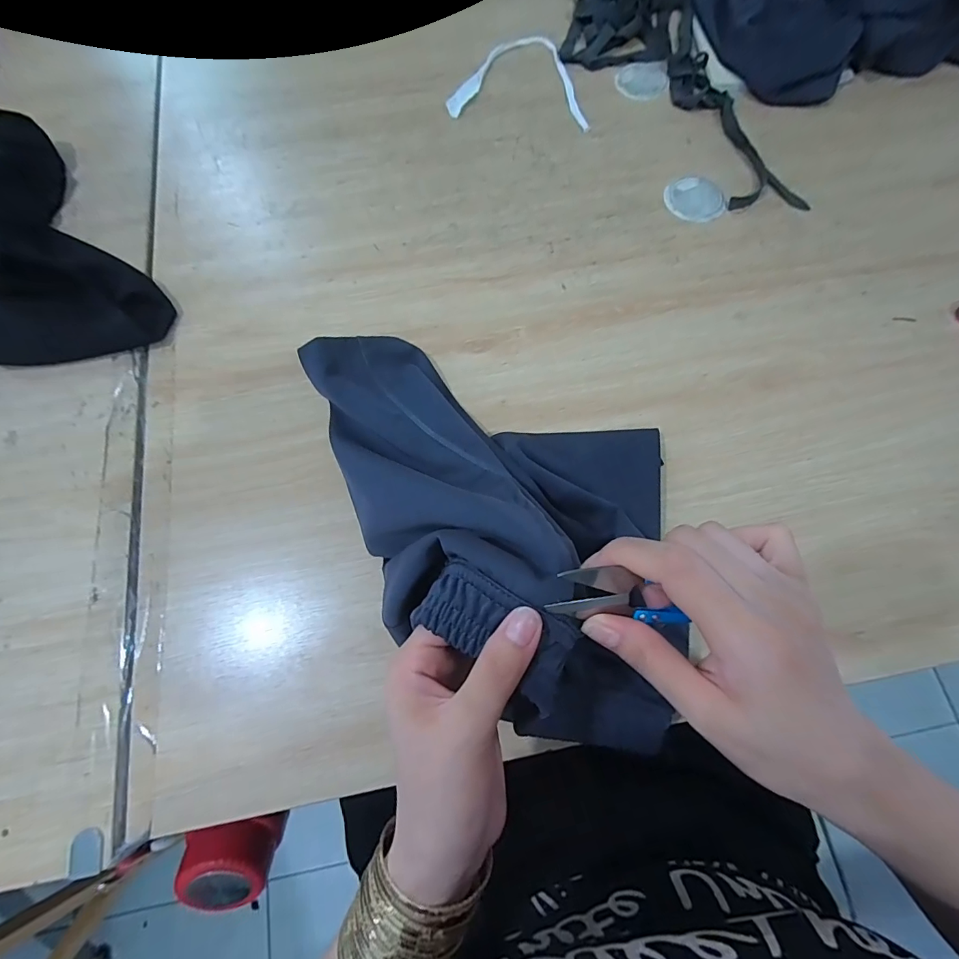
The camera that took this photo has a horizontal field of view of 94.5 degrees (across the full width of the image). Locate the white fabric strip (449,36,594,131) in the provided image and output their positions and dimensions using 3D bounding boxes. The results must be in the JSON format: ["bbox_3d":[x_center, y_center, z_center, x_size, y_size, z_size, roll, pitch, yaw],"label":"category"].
[{"bbox_3d":[0.055,-0.507,0.558,0.170,0.005,0.158,7,72,3],"label":"white fabric strip"}]

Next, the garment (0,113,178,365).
[{"bbox_3d":[-0.481,-0.253,0.452,0.349,0.070,0.257,9,73,3],"label":"garment"}]

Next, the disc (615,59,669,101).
[{"bbox_3d":[0.206,-0.503,0.558,0.065,0.005,0.064,0,72,0],"label":"disc"}]

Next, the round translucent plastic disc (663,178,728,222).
[{"bbox_3d":[0.240,-0.316,0.497,0.062,0.004,0.059,0,72,0],"label":"round translucent plastic disc"}]

